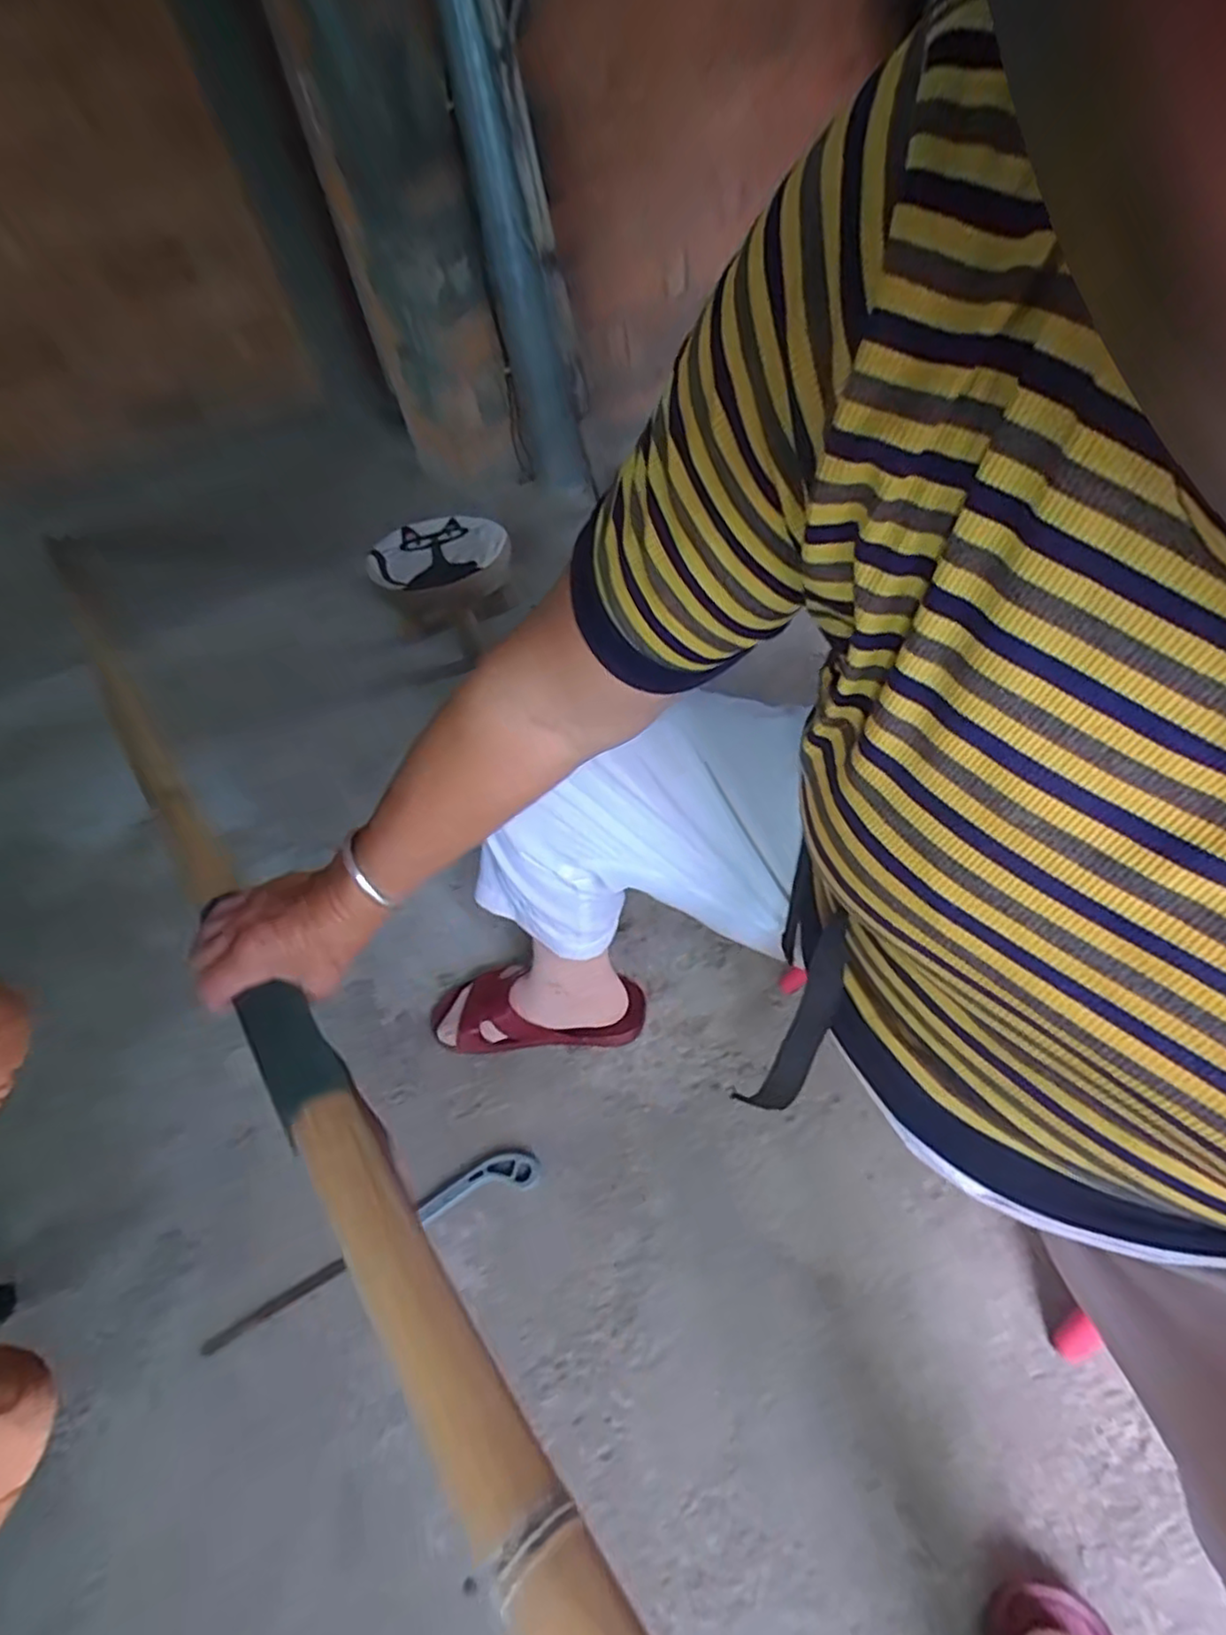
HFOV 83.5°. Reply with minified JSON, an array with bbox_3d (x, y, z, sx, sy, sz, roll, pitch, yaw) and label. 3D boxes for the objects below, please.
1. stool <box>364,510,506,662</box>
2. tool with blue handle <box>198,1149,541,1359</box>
[{"bbox_3d":[-0.326,-0.458,1.352,0.247,0.203,0.251,-5,48,6],"label":"stool"},{"bbox_3d":[-0.232,0.418,0.682,0.334,0.016,0.042,-22,50,-13],"label":"tool with blue handle"}]

